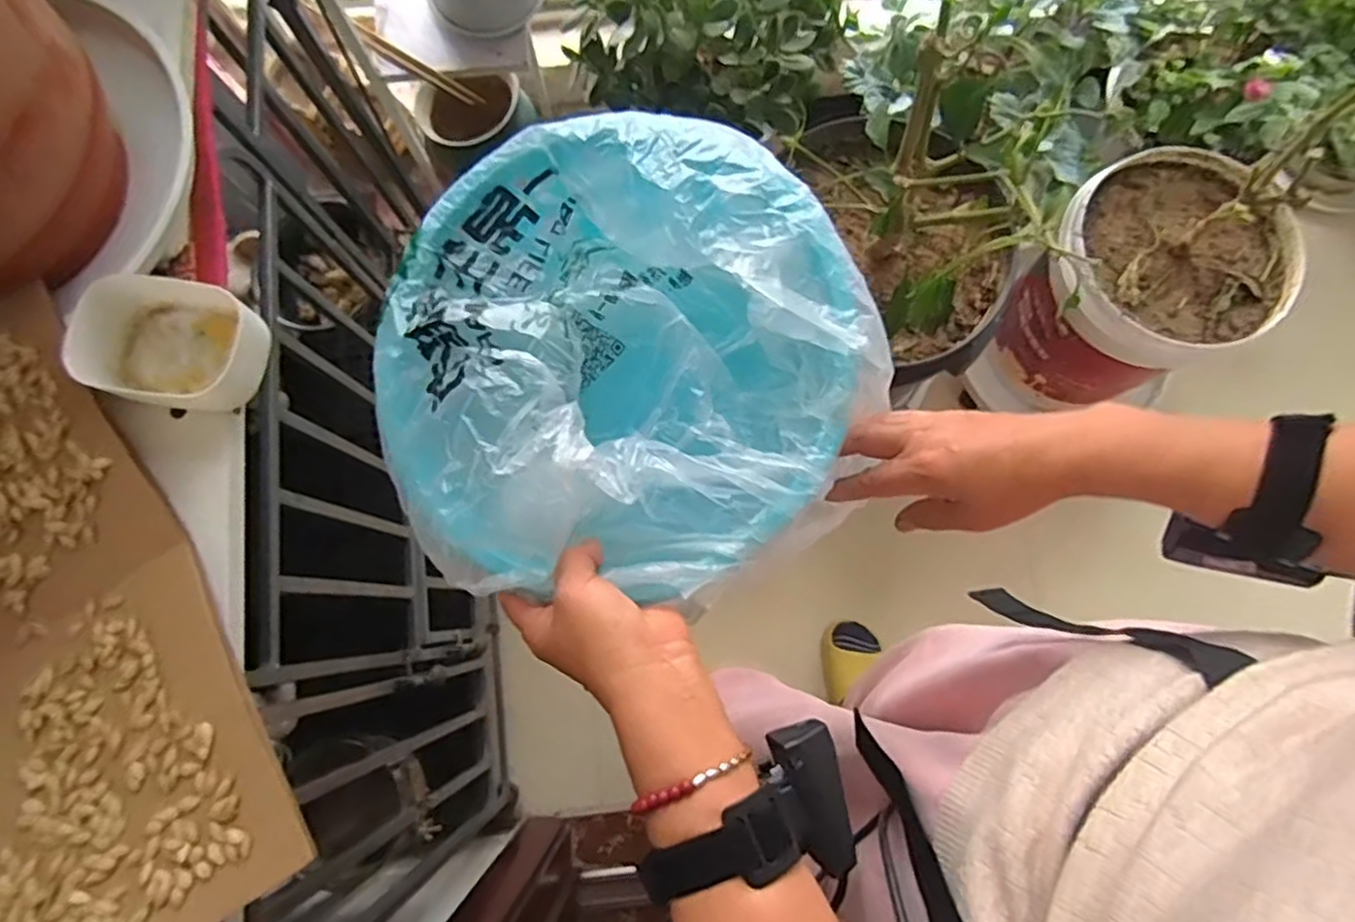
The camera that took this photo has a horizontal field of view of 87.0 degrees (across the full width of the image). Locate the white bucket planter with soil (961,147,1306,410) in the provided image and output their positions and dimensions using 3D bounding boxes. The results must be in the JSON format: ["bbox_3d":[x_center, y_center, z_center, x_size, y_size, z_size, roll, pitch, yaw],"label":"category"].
[{"bbox_3d":[0.657,-0.247,1.088,0.303,0.318,0.269,-32,80,-5],"label":"white bucket planter with soil"}]

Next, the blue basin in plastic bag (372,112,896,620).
[{"bbox_3d":[-0.041,-0.059,0.430,0.271,0.101,0.274,0,78,1],"label":"blue basin in plastic bag"}]

